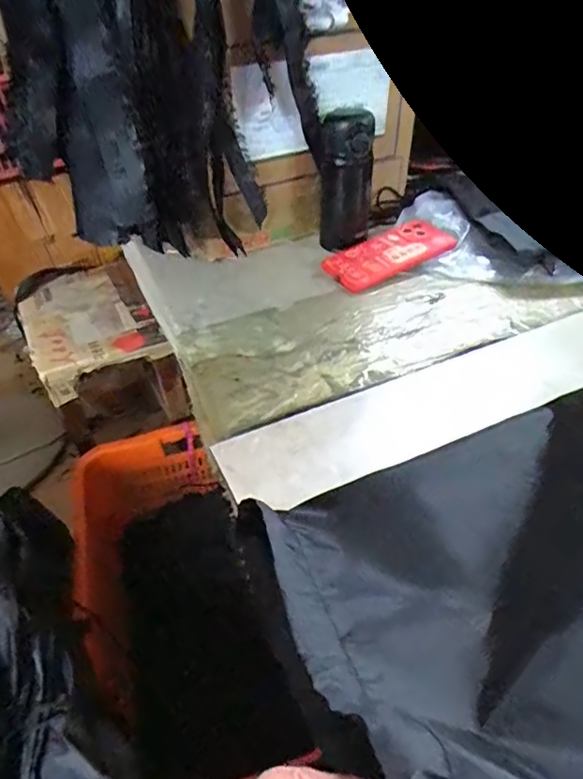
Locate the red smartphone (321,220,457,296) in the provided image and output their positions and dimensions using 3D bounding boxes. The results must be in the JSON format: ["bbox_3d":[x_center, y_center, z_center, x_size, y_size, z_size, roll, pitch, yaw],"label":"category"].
[{"bbox_3d":[0.123,-0.172,0.688,0.162,0.008,0.076,-28,58,-17],"label":"red smartphone"}]

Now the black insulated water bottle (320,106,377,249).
[{"bbox_3d":[0.067,-0.258,0.685,0.061,0.165,0.050,0,42,4],"label":"black insulated water bottle"}]

